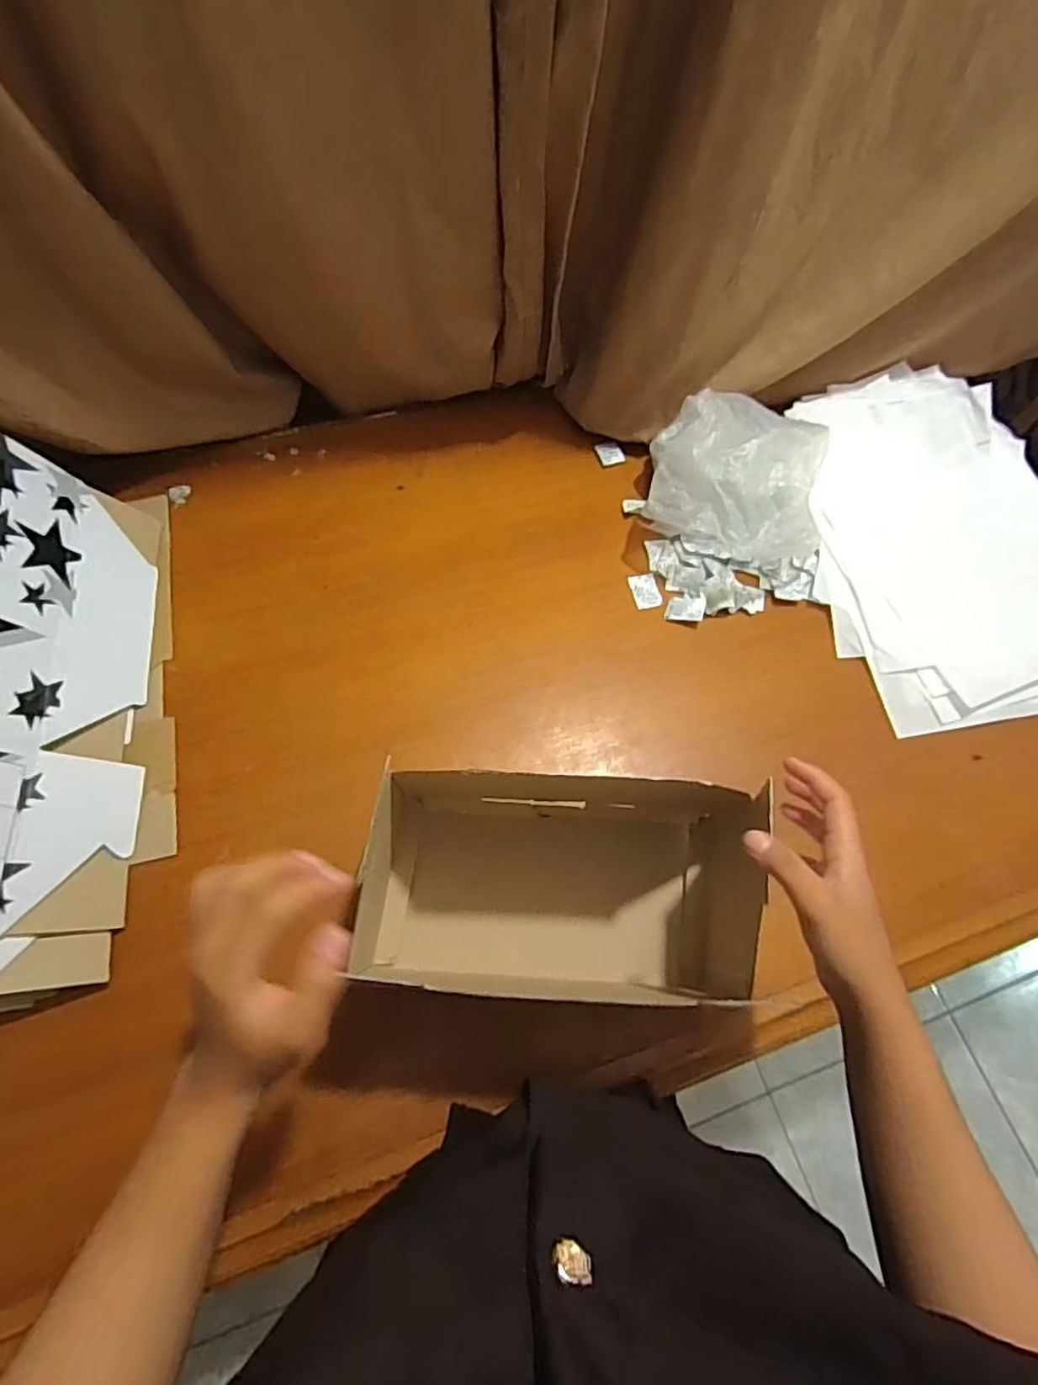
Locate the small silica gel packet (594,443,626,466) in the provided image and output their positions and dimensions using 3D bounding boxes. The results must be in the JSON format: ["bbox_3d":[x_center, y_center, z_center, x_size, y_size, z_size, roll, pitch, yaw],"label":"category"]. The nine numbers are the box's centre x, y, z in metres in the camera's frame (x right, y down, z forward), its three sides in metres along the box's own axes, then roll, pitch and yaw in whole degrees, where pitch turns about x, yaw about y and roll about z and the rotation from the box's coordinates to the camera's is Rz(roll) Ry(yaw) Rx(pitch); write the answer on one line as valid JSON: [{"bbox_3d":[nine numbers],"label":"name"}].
[{"bbox_3d":[0.113,-0.295,0.792,0.031,0.006,0.033,-14,67,-8],"label":"small silica gel packet"}]

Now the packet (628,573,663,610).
[{"bbox_3d":[0.142,-0.114,0.716,0.030,0.004,0.044,-12,67,-7],"label":"packet"}]

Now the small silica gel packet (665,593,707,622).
[{"bbox_3d":[0.184,-0.094,0.704,0.041,0.005,0.030,7,85,15],"label":"small silica gel packet"}]

